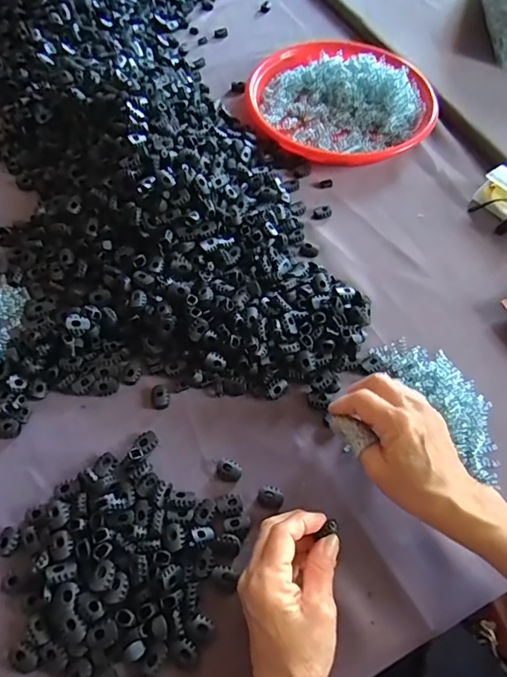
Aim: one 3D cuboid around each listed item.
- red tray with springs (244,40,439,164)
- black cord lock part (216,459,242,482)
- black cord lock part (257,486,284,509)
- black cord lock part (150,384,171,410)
[{"bbox_3d":[0.115,-0.325,0.651,0.240,0.040,0.234,35,65,19],"label":"red tray with springs"},{"bbox_3d":[-0.021,0.112,0.413,0.023,0.007,0.018,21,61,12],"label":"black cord lock part"},{"bbox_3d":[0.014,0.132,0.400,0.021,0.006,0.017,6,59,3],"label":"black cord lock part"},{"bbox_3d":[-0.087,0.054,0.445,0.018,0.006,0.023,-18,61,-11],"label":"black cord lock part"}]

